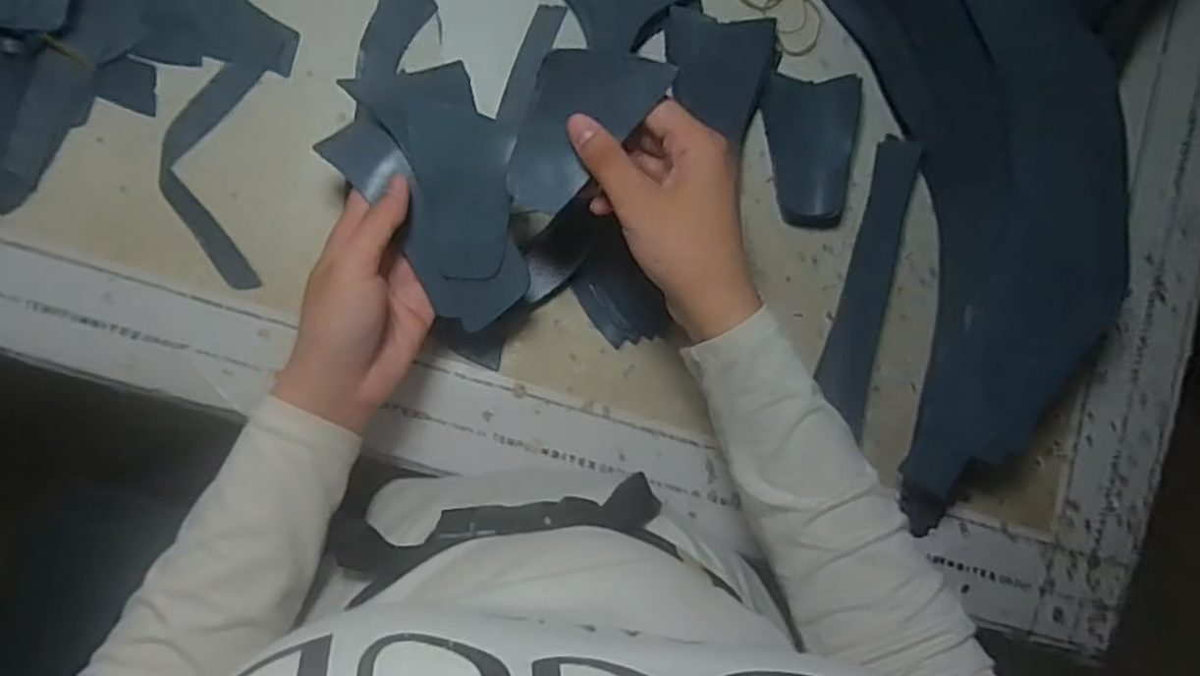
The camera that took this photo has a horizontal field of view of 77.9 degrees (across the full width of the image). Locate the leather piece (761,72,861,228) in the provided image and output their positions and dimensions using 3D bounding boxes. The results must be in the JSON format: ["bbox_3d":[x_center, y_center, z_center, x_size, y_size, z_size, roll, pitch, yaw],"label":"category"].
[{"bbox_3d":[0.136,-0.123,0.482,0.056,0.023,0.094,5,86,-8],"label":"leather piece"}]

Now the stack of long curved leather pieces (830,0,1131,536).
[{"bbox_3d":[0.246,-0.088,0.466,0.135,0.074,0.374,-6,87,-8],"label":"stack of long curved leather pieces"}]

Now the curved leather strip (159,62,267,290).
[{"bbox_3d":[-0.230,-0.098,0.441,0.053,0.008,0.134,0,87,-8],"label":"curved leather strip"}]

